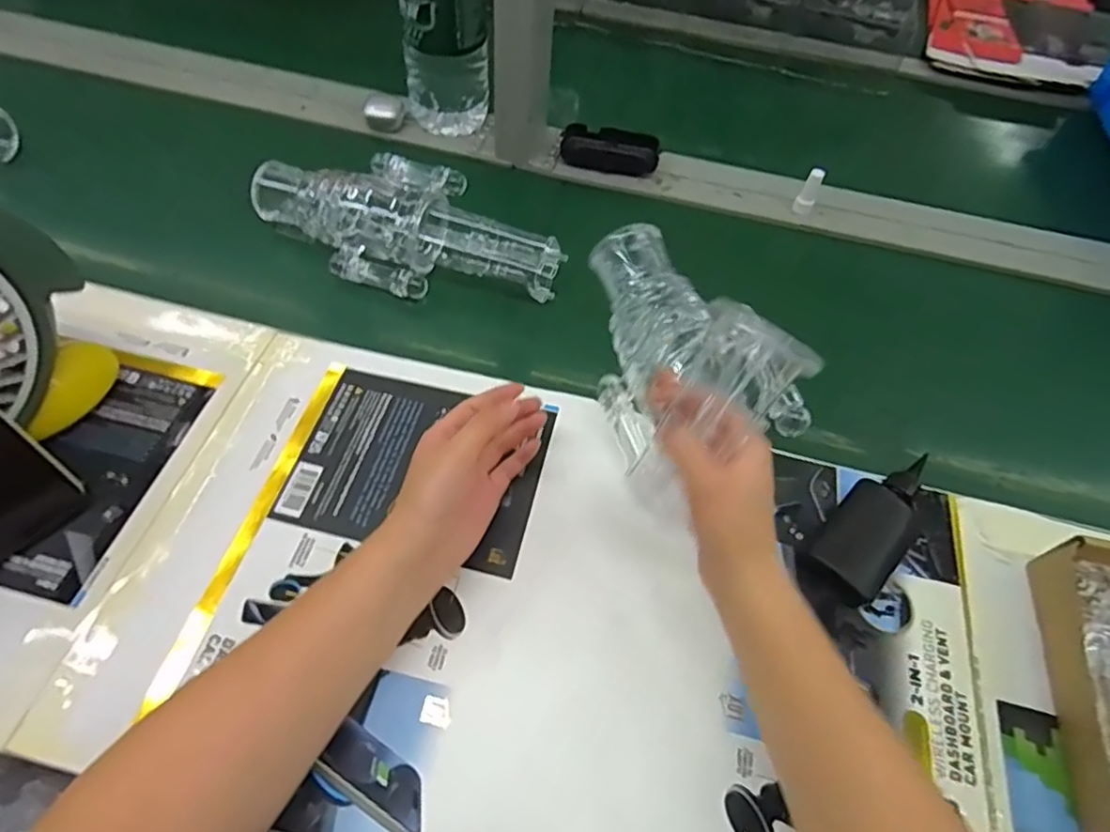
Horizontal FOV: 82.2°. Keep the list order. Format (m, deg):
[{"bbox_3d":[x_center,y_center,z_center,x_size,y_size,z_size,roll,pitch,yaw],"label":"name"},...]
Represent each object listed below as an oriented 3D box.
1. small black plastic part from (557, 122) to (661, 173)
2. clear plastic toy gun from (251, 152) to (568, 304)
[{"bbox_3d":[0.064,-0.305,0.727,0.109,0.029,0.047,14,57,5],"label":"small black plastic part"},{"bbox_3d":[-0.139,-0.181,0.593,0.292,0.071,0.107,17,57,6],"label":"clear plastic toy gun"}]

